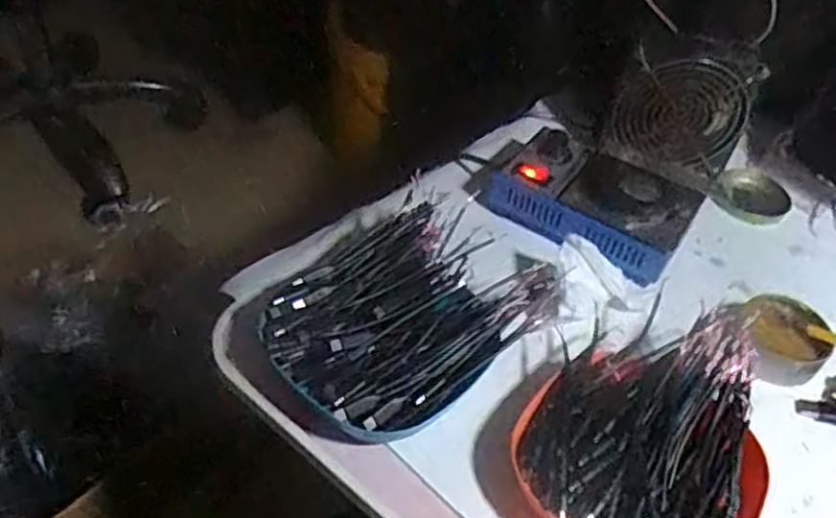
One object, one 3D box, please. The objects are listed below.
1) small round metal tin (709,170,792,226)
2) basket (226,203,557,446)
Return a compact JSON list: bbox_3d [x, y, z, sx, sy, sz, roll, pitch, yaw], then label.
[{"bbox_3d":[0.301,-0.055,0.685,0.067,0.011,0.065,4,45,-4],"label":"small round metal tin"},{"bbox_3d":[-0.015,0.042,0.508,0.192,0.051,0.145,-22,52,-26],"label":"basket"}]

